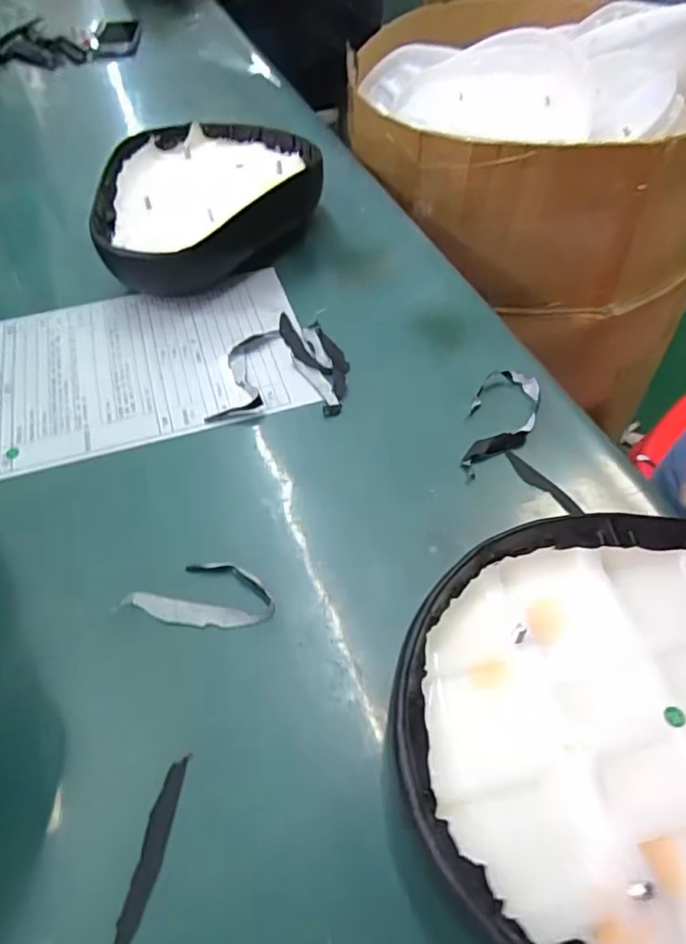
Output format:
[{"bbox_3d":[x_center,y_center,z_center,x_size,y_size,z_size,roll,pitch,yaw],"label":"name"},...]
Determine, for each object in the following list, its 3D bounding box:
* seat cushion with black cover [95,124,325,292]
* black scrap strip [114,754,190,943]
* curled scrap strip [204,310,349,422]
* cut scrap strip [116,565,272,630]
[{"bbox_3d":[-0.137,-0.292,0.635,0.224,0.074,0.272,-1,52,-1],"label":"seat cushion with black cover"},{"bbox_3d":[-0.100,0.200,0.298,0.012,0.004,0.098,6,52,5],"label":"black scrap strip"},{"bbox_3d":[-0.051,-0.096,0.524,0.109,0.008,0.127,2,52,1],"label":"curled scrap strip"},{"bbox_3d":[-0.096,0.081,0.387,0.100,0.004,0.044,1,52,1],"label":"cut scrap strip"}]

